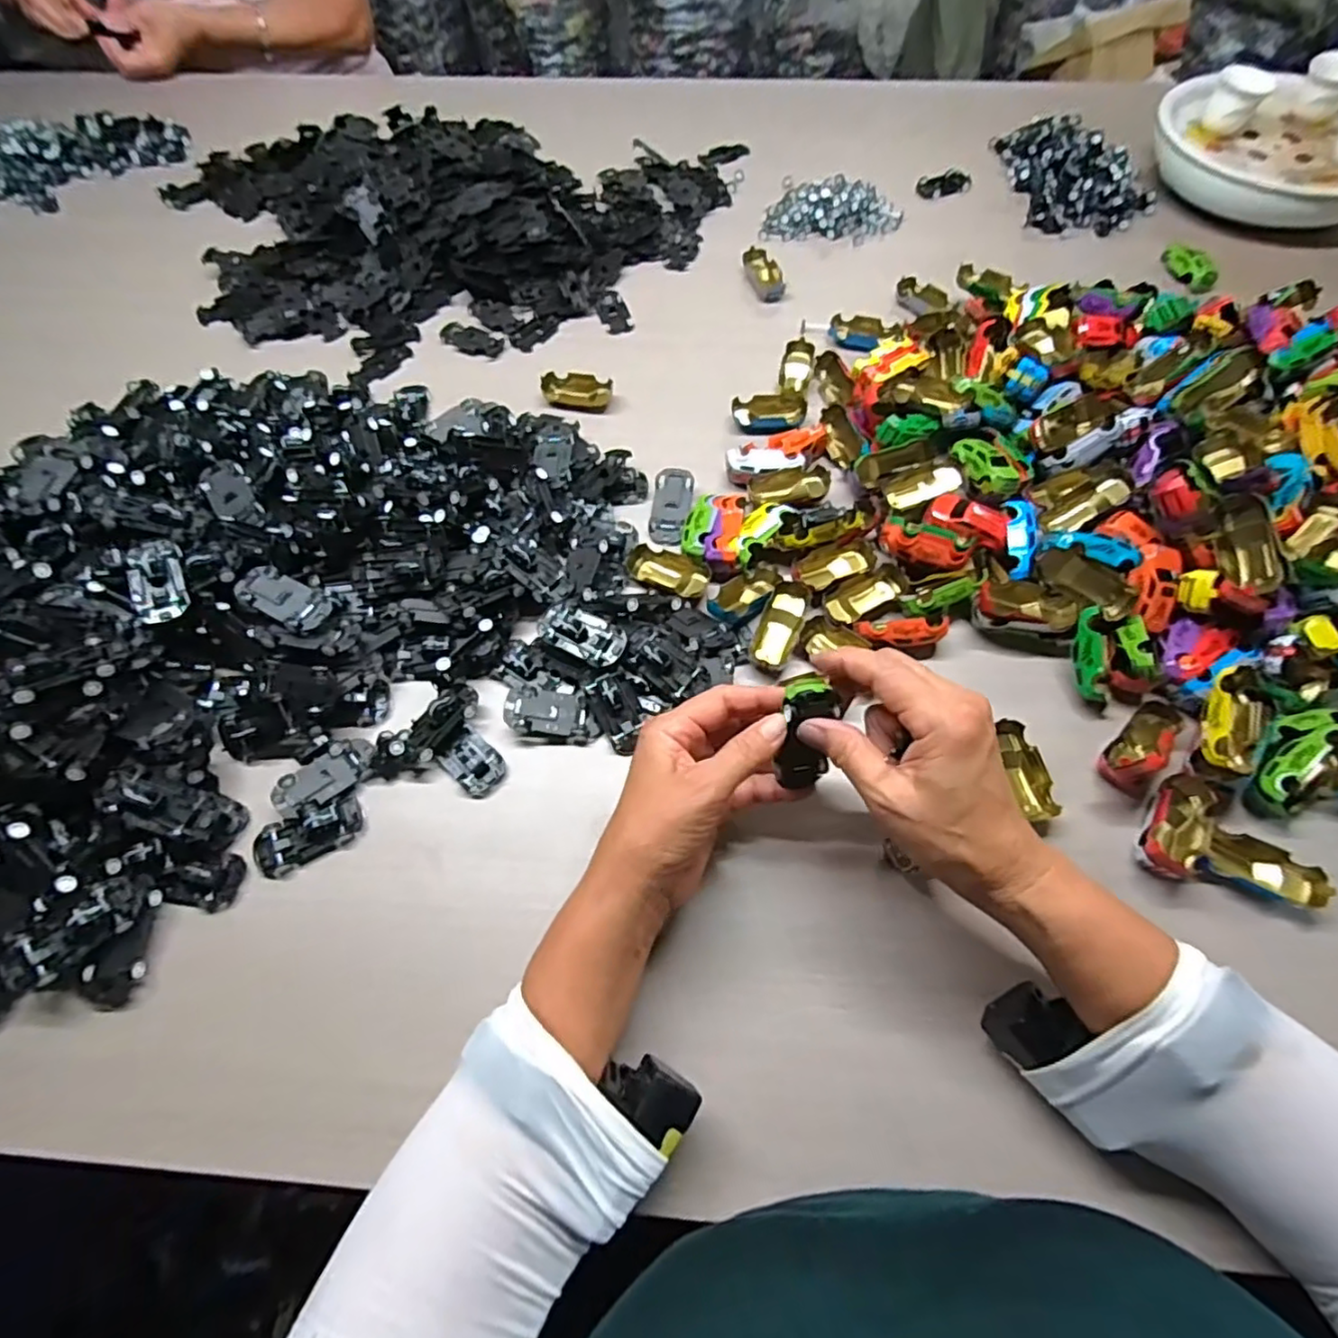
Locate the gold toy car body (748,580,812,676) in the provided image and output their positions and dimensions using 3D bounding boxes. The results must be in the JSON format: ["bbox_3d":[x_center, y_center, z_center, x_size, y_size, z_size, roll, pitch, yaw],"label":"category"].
[{"bbox_3d":[0.080,-0.030,0.467,0.030,0.019,0.067,20,66,11],"label":"gold toy car body"}]

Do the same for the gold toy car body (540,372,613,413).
[{"bbox_3d":[-0.083,-0.253,0.599,0.062,0.017,0.036,4,64,4],"label":"gold toy car body"}]

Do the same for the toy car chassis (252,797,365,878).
[{"bbox_3d":[-0.226,0.102,0.409,0.064,0.015,0.031,-26,66,-11],"label":"toy car chassis"}]

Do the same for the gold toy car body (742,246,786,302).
[{"bbox_3d":[0.098,-0.402,0.668,0.036,0.019,0.058,-11,64,-3],"label":"gold toy car body"}]

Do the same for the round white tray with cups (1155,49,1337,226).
[{"bbox_3d":[0.648,-0.561,0.690,0.246,0.077,0.184,25,67,13],"label":"round white tray with cups"}]

